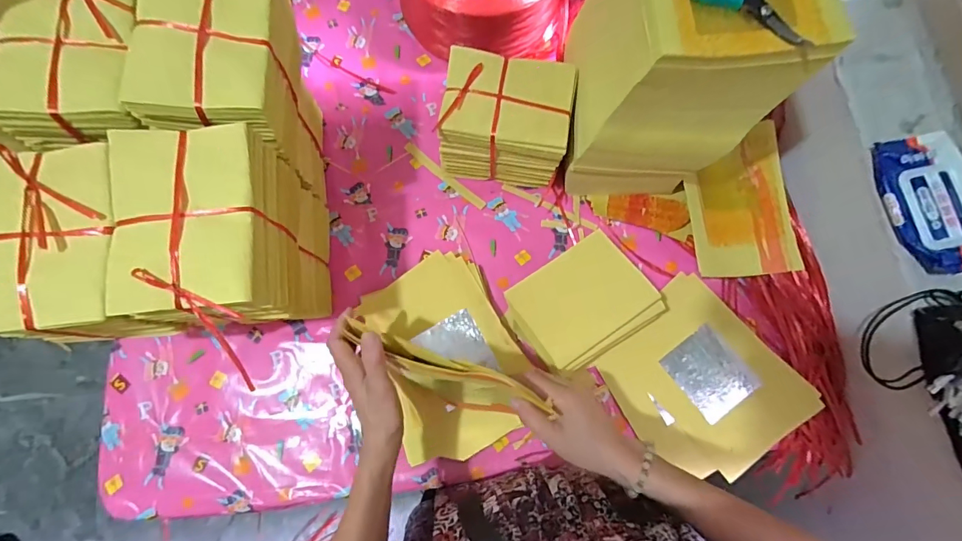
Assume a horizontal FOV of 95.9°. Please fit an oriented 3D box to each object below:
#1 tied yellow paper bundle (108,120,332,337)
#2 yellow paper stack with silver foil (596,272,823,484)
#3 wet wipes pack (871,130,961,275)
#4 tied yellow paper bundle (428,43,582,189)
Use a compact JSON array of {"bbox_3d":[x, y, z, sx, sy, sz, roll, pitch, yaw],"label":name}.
[{"bbox_3d":[-0.267,-0.026,0.499,0.125,0.259,0.182,-5,77,-3],"label":"tied yellow paper bundle"},{"bbox_3d":[0.305,0.154,0.599,0.213,0.016,0.226,-43,74,-3],"label":"yellow paper stack with silver foil"},{"bbox_3d":[0.538,-0.081,0.519,0.097,0.029,0.171,-6,77,-3],"label":"wet wipes pack"},{"bbox_3d":[0.036,-0.203,0.613,0.166,0.152,0.124,12,77,1],"label":"tied yellow paper bundle"}]

